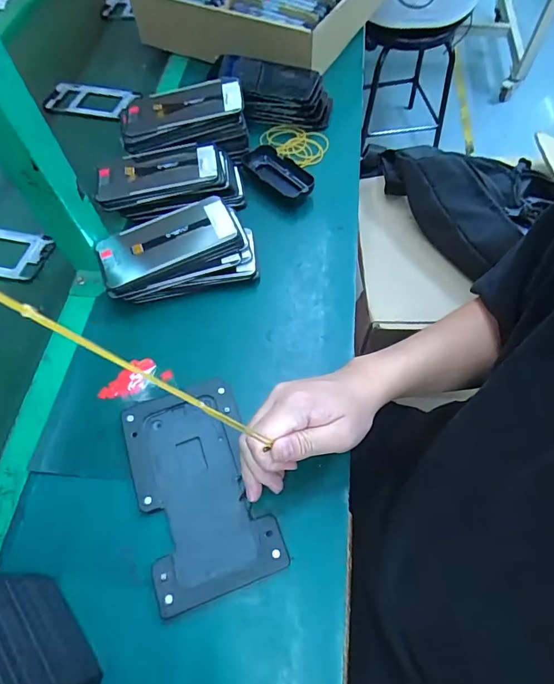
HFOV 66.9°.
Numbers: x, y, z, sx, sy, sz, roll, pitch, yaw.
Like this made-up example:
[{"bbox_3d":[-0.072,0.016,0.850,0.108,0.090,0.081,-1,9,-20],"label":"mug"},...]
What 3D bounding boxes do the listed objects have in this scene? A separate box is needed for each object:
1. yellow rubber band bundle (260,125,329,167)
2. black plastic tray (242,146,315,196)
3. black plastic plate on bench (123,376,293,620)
[{"bbox_3d":[0.024,-0.291,0.626,0.101,0.015,0.081,7,62,6],"label":"yellow rubber band bundle"},{"bbox_3d":[0.004,-0.234,0.583,0.048,0.027,0.111,-38,67,-18],"label":"black plastic tray"},{"bbox_3d":[-0.073,0.130,0.388,0.109,0.015,0.184,-19,62,-8],"label":"black plastic plate on bench"}]

